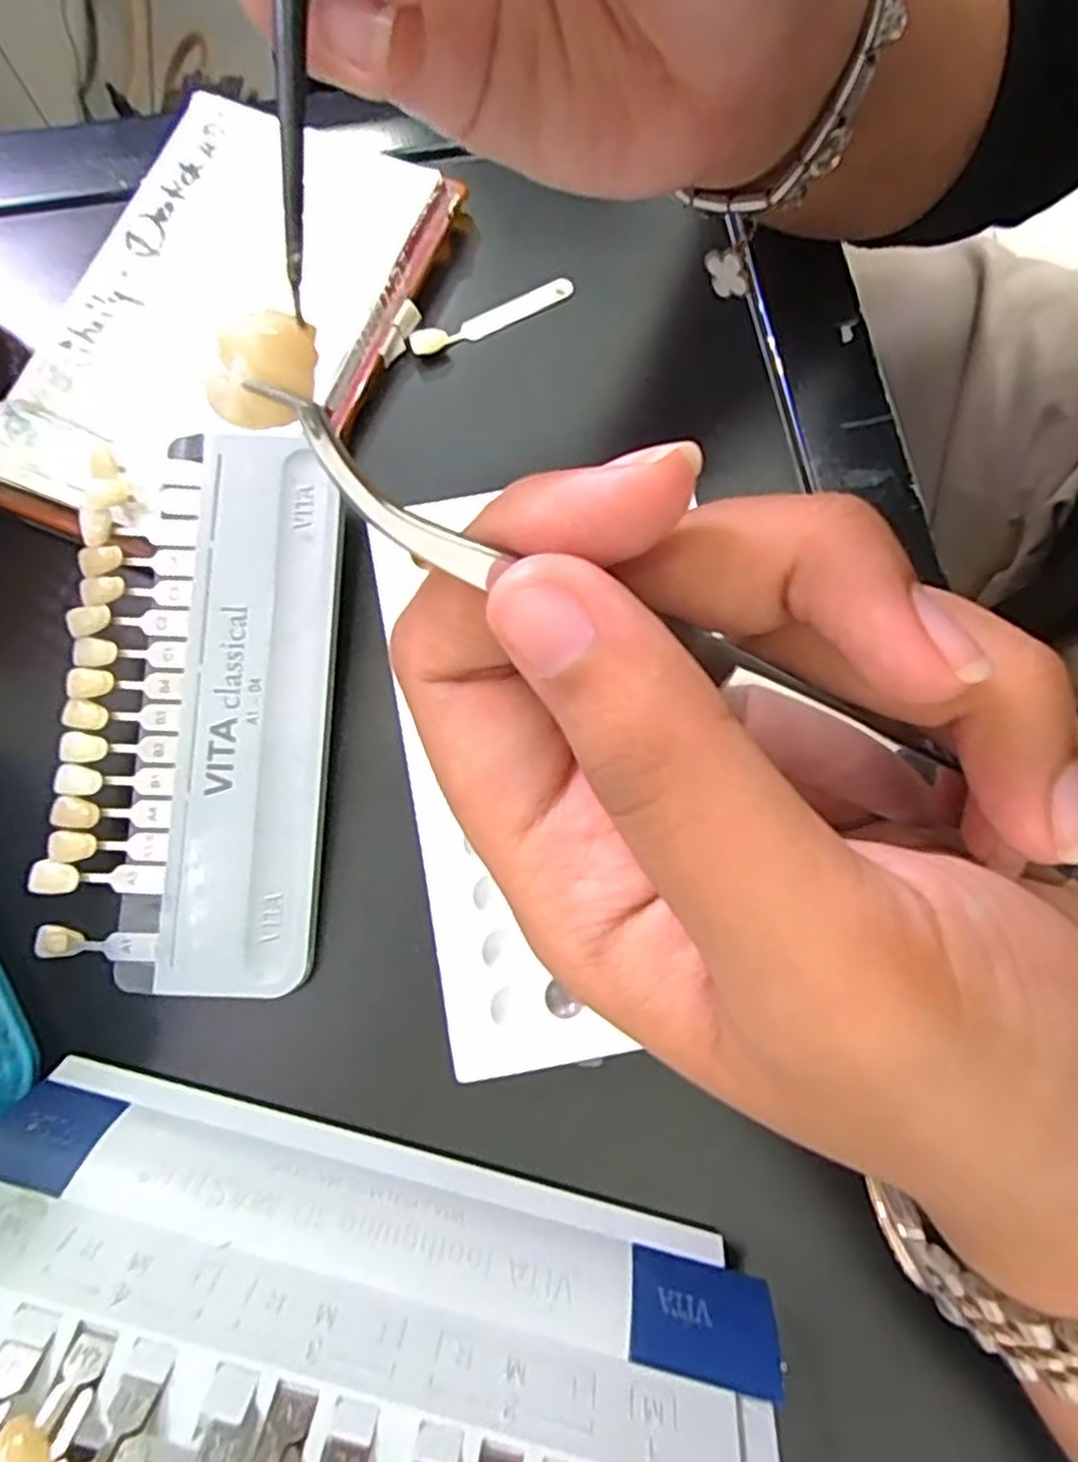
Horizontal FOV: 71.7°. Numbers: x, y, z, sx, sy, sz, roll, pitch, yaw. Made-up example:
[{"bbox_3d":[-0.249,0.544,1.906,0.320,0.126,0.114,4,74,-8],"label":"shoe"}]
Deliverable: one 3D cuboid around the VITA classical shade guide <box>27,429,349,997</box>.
[{"bbox_3d":[-0.089,-0.008,0.195,0.069,0.018,0.142,3,77,1],"label":"VITA classical shade guide"}]

